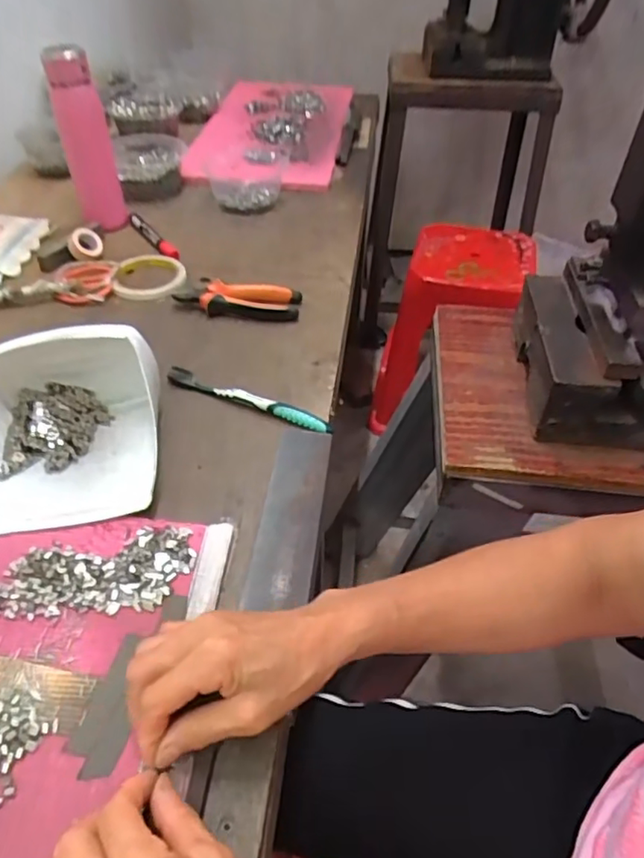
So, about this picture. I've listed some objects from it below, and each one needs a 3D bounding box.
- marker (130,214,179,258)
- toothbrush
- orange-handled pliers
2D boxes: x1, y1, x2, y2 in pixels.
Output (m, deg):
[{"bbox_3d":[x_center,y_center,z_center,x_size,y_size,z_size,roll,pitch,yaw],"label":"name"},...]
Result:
[{"bbox_3d":[-0.240,-0.275,0.838,0.020,0.013,0.148,-25,51,-26],"label":"marker"},{"bbox_3d":[-0.075,-0.029,0.589,0.181,0.017,0.014,19,46,16],"label":"toothbrush"},{"bbox_3d":[-0.101,-0.159,0.712,0.146,0.026,0.055,2,44,-1],"label":"orange-handled pliers"}]

